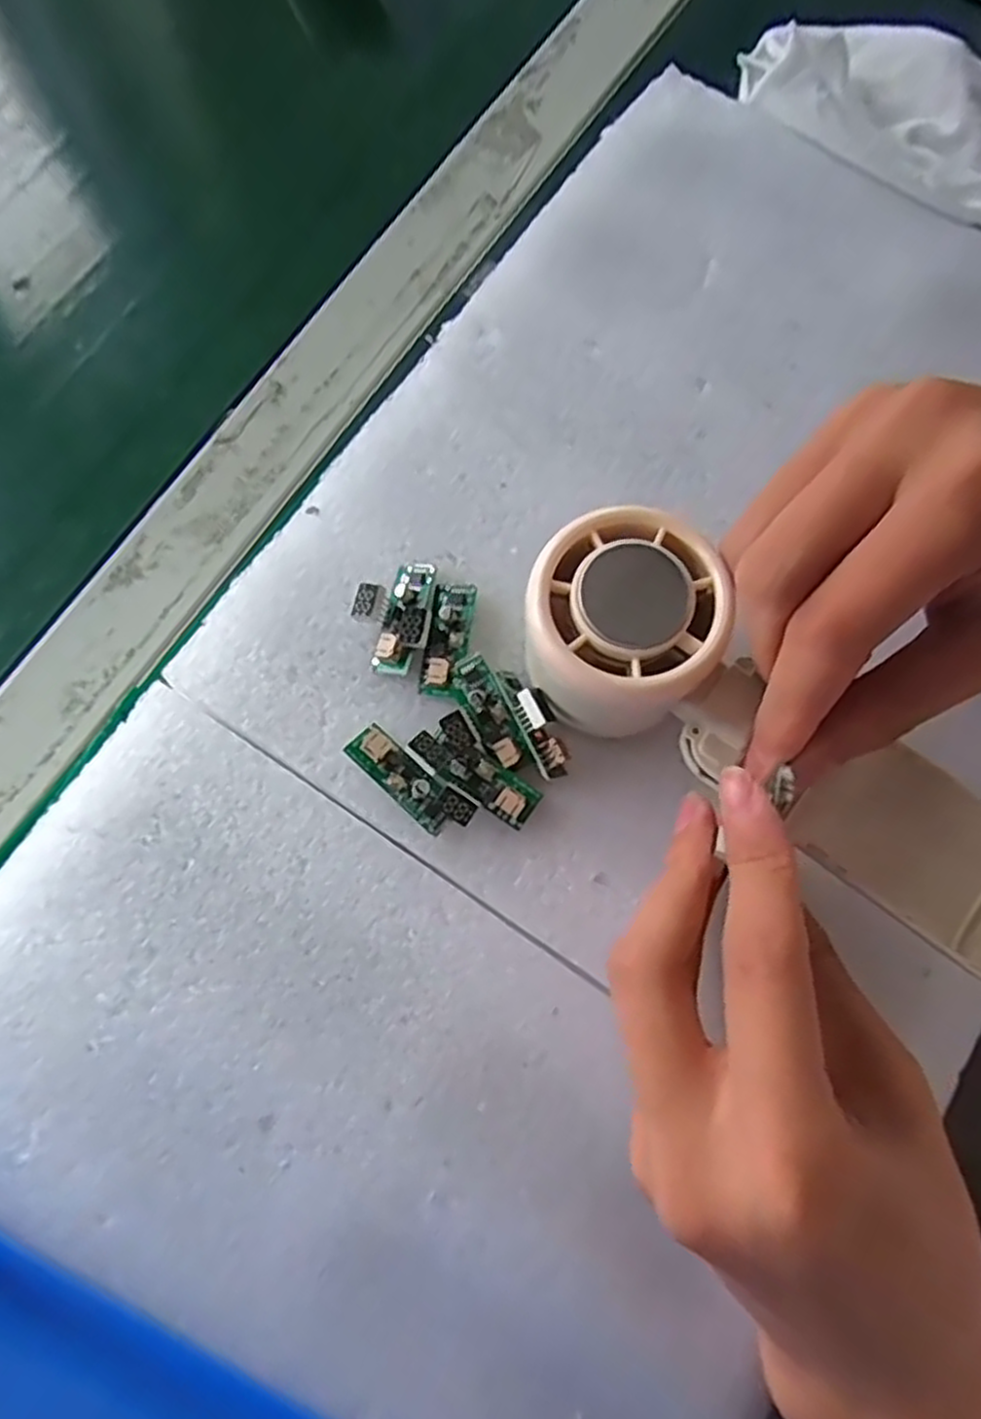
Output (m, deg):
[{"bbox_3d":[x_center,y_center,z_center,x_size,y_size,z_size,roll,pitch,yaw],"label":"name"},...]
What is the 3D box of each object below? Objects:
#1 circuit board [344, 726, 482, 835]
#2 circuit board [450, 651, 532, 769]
[{"bbox_3d":[-0.025,0.022,0.241,0.043,0.011,0.014,40,79,8],"label":"circuit board"},{"bbox_3d":[0.000,0.001,0.245,0.012,0.007,0.036,-26,78,-8],"label":"circuit board"}]

